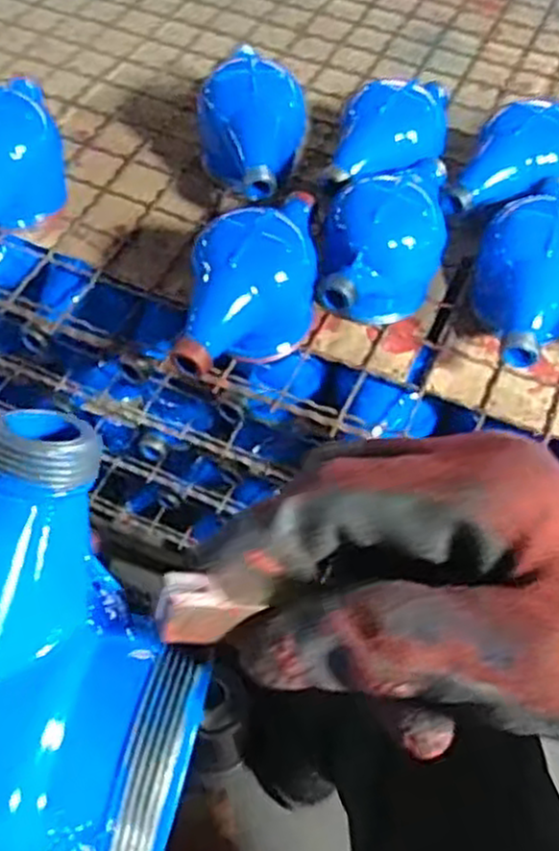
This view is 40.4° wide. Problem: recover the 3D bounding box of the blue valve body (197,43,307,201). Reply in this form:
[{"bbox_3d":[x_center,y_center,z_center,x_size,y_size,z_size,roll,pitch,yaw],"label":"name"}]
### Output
[{"bbox_3d":[-0.018,-0.220,0.598,0.082,0.090,0.111,-5,55,-5],"label":"blue valve body"}]

